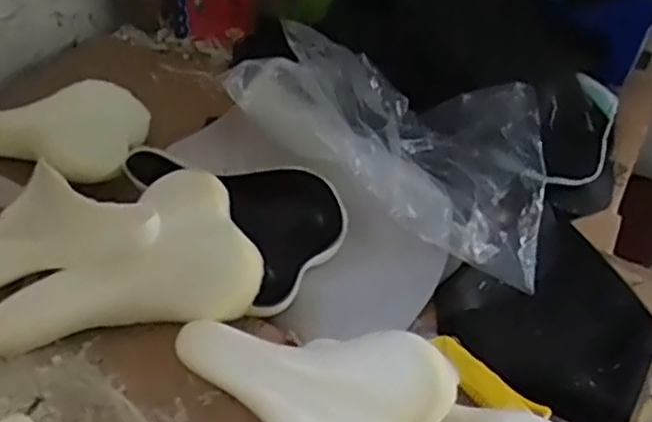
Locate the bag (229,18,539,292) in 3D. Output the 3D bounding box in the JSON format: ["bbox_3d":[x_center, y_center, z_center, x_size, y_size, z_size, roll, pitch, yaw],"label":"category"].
[{"bbox_3d":[0.096,-0.102,0.830,0.391,0.093,0.250,25,45,20],"label":"bag"}]

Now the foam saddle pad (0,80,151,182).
[{"bbox_3d":[-0.339,-0.119,0.839,0.244,0.053,0.153,18,44,13],"label":"foam saddle pad"}]

